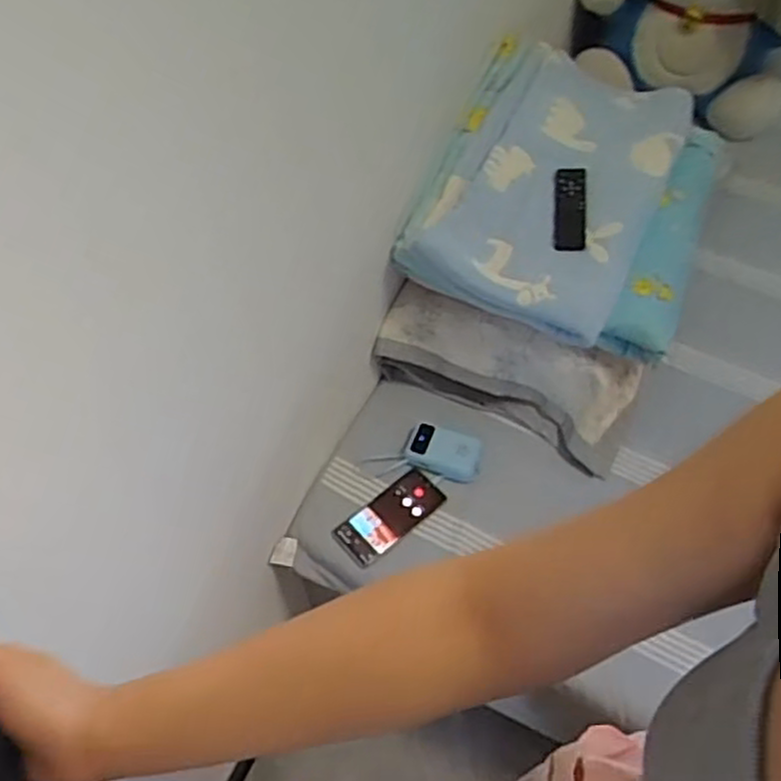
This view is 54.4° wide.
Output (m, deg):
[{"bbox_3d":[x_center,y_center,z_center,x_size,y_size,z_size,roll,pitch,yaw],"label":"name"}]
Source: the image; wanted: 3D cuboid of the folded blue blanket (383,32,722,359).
[{"bbox_3d":[0.263,-0.280,1.095,0.385,0.130,0.445,24,74,2],"label":"folded blue blanket"}]

